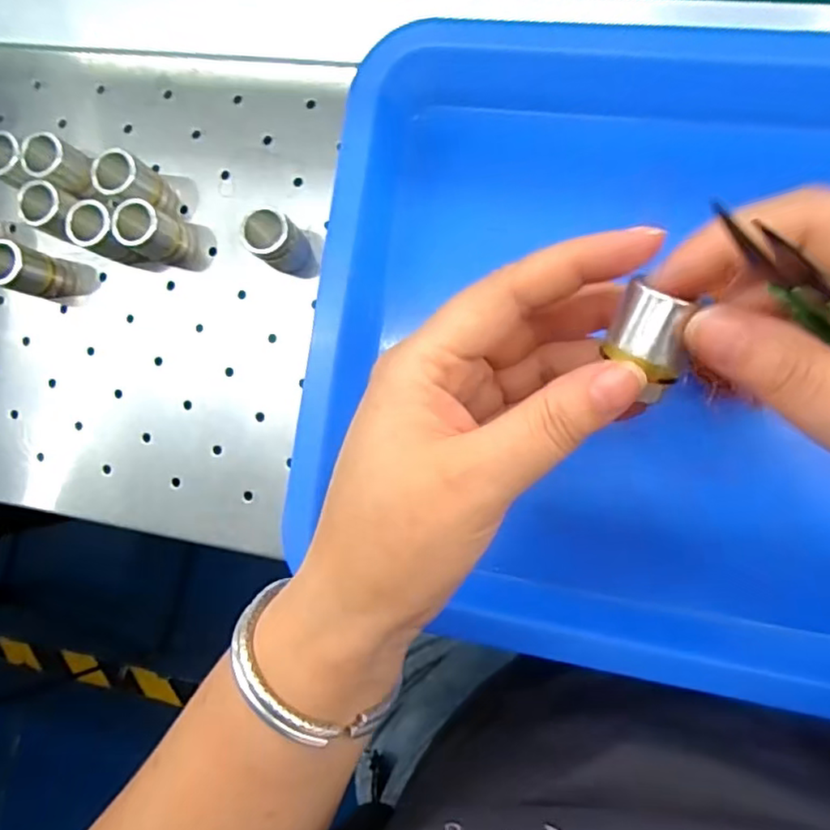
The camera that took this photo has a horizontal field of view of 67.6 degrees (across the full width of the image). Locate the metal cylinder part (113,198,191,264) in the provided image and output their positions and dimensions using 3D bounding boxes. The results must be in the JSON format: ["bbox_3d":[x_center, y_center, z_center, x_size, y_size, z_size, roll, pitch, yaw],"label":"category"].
[{"bbox_3d":[-0.126,-0.088,0.303,0.025,0.033,0.023,-11,86,9],"label":"metal cylinder part"}]

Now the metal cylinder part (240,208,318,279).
[{"bbox_3d":[-0.064,-0.082,0.291,0.019,0.033,0.021,36,94,9],"label":"metal cylinder part"}]

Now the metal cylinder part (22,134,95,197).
[{"bbox_3d":[-0.176,-0.124,0.312,0.025,0.031,0.021,23,92,10],"label":"metal cylinder part"}]

